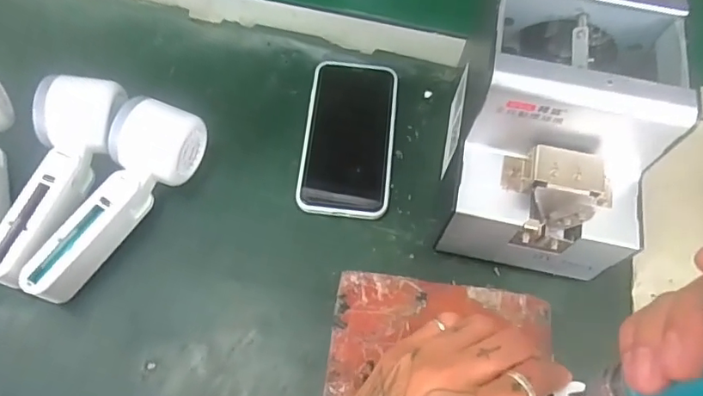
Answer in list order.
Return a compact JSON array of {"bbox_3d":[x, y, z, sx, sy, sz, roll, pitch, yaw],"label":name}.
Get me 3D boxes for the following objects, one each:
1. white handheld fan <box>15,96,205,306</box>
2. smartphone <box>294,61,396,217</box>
[{"bbox_3d":[-0.166,0.006,0.389,0.063,0.049,0.165,23,67,8],"label":"white handheld fan"},{"bbox_3d":[-0.001,-0.053,0.451,0.074,0.009,0.147,6,65,0],"label":"smartphone"}]

